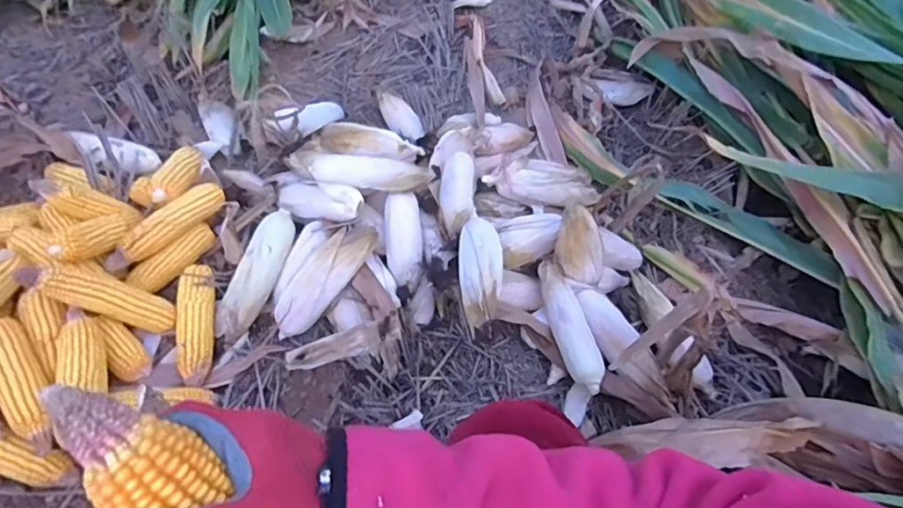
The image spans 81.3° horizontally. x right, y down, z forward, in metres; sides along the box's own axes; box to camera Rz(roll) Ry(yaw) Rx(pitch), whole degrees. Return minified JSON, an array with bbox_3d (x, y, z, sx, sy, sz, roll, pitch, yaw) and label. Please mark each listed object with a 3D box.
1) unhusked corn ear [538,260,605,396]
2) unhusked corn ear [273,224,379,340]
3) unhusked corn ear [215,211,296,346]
[{"bbox_3d":[0.196,0.112,0.863,0.059,0.046,0.230,-8,54,-10],"label":"unhusked corn ear"},{"bbox_3d":[-0.214,0.043,0.878,0.066,0.050,0.229,37,83,22],"label":"unhusked corn ear"},{"bbox_3d":[-0.329,0.028,0.895,0.065,0.048,0.240,14,68,7],"label":"unhusked corn ear"}]

